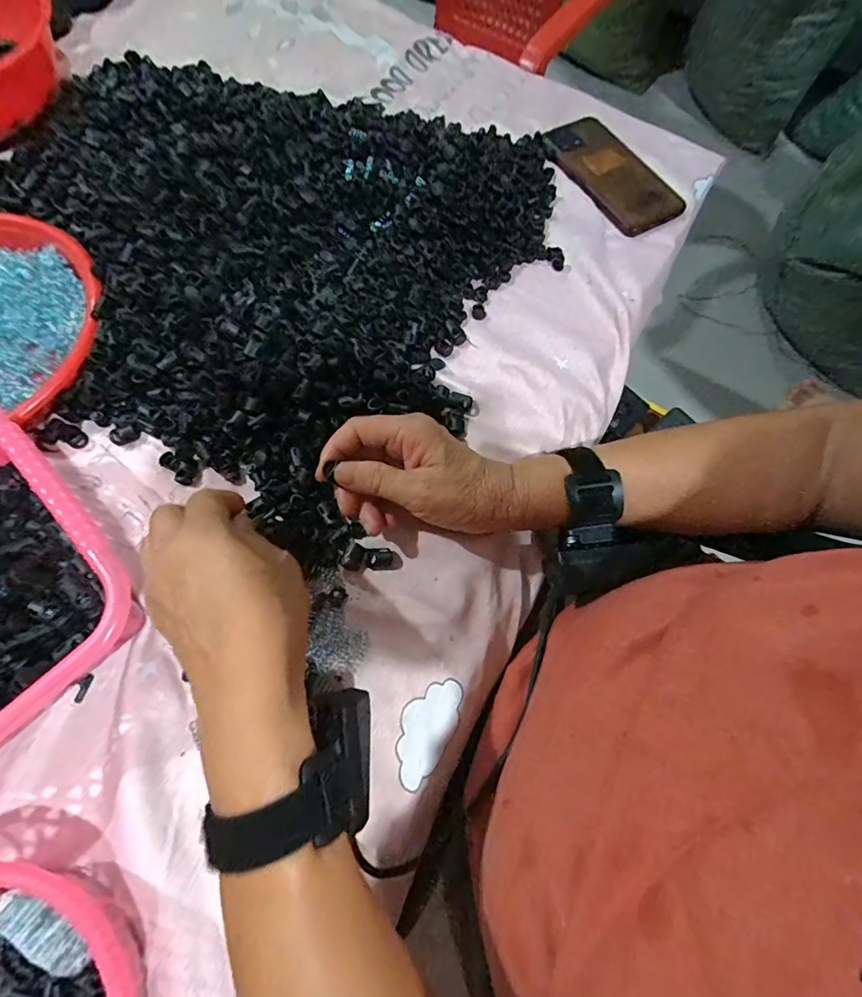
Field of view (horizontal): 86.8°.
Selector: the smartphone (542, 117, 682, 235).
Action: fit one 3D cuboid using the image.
[{"bbox_3d":[0.190,-0.352,0.484,0.088,0.012,0.166,-27,73,-10],"label":"smartphone"}]

